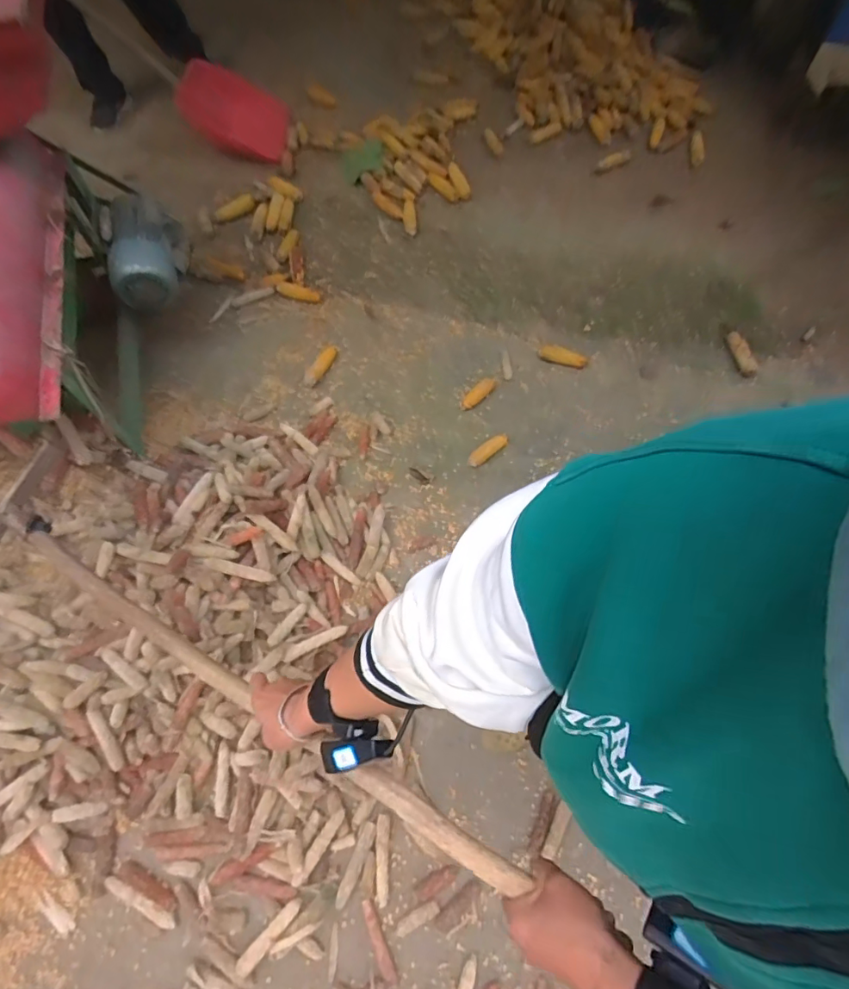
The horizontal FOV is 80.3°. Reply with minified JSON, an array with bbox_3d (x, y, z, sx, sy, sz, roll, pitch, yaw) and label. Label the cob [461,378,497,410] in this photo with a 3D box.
[{"bbox_3d":[0.186,-0.344,1.660,0.052,0.040,0.157,38,71,18],"label":"cob"}]

